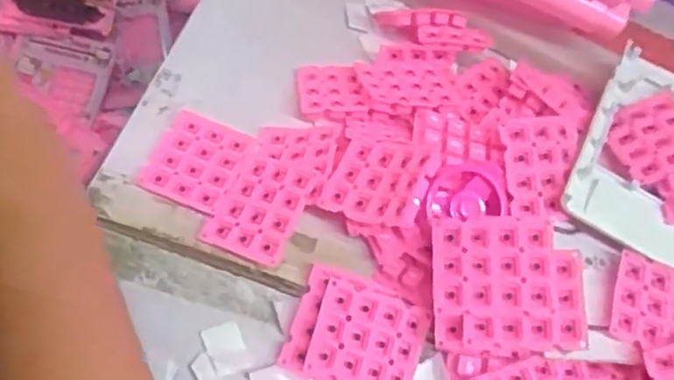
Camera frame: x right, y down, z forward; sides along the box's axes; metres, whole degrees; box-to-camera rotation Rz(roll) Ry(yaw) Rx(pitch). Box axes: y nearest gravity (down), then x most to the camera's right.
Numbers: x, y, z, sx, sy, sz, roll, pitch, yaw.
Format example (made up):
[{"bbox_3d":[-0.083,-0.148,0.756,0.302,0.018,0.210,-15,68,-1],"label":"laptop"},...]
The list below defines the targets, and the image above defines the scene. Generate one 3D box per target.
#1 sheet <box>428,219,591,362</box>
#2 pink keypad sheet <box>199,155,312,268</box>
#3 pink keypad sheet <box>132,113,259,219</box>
[{"bbox_3d":[0.086,0.049,0.346,0.073,0.015,0.066,-2,81,11],"label":"sheet"},{"bbox_3d":[-0.043,0.009,0.385,0.049,0.007,0.060,15,65,25],"label":"pink keypad sheet"},{"bbox_3d":[-0.082,-0.018,0.402,0.050,0.005,0.057,24,59,5],"label":"pink keypad sheet"}]

